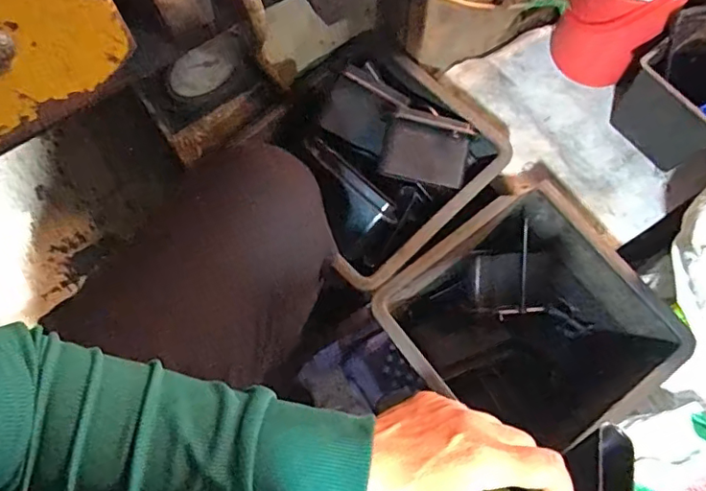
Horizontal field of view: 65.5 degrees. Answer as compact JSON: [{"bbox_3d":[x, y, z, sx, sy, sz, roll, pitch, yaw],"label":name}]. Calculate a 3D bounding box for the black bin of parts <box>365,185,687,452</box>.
[{"bbox_3d":[0.210,0.097,0.674,0.233,0.160,0.255,-37,74,-11],"label":"black bin of parts"}]

